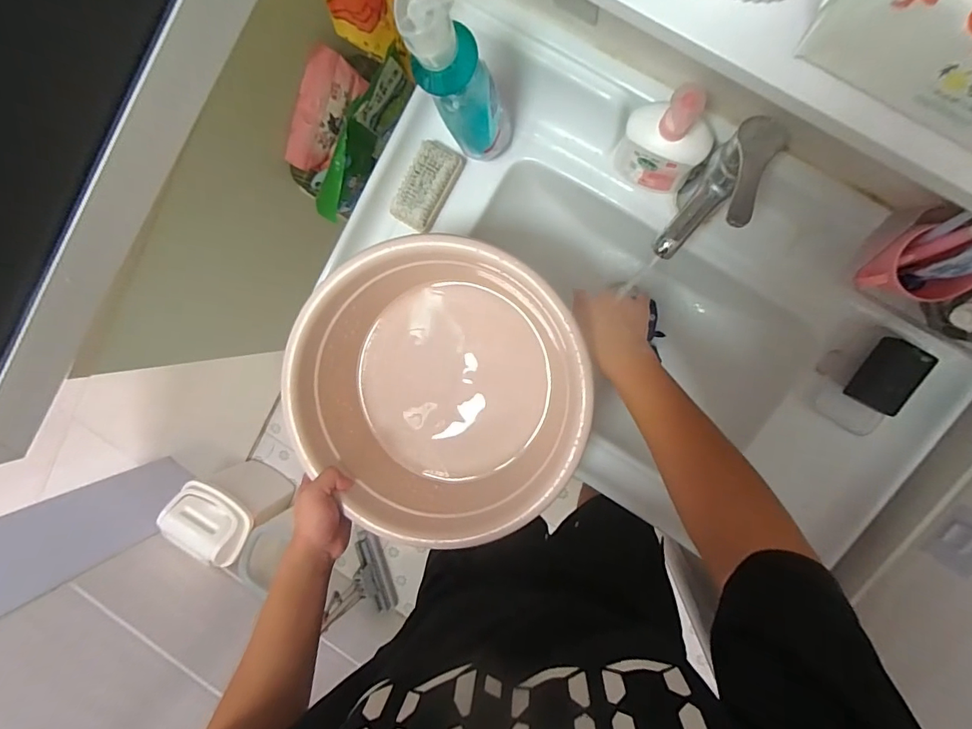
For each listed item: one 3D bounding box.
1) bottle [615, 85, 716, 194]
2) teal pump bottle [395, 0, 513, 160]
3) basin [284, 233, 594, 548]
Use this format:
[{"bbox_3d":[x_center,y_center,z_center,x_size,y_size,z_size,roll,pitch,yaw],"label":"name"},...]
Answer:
[{"bbox_3d":[0.205,-0.253,0.532,0.093,0.191,0.044,23,96,6],"label":"bottle"},{"bbox_3d":[-0.023,-0.294,0.491,0.074,0.251,0.056,-25,89,9],"label":"teal pump bottle"},{"bbox_3d":[-0.047,0.034,0.587,0.337,0.173,0.339,0,93,8],"label":"basin"}]

